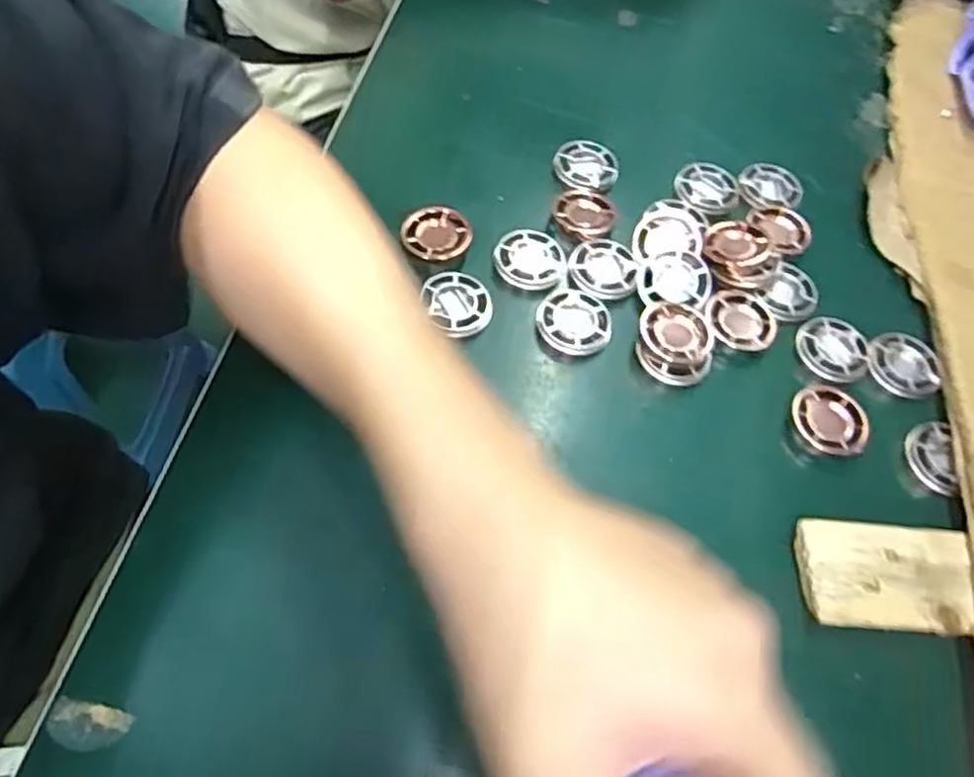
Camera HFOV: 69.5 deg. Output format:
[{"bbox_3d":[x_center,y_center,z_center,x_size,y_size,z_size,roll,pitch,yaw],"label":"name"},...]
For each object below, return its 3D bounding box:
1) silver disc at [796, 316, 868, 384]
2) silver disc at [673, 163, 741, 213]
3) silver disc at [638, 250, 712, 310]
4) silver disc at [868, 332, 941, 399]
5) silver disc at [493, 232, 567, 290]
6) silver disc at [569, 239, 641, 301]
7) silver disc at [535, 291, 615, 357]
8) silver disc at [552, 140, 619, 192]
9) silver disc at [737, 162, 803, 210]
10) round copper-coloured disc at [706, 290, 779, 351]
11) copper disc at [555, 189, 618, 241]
[{"bbox_3d":[0.193,-0.022,0.391,0.037,0.006,0.040,4,60,-7],"label":"silver disc"},{"bbox_3d":[0.139,-0.127,0.446,0.040,0.005,0.044,4,60,-7],"label":"silver disc"},{"bbox_3d":[0.106,-0.060,0.395,0.039,0.005,0.034,2,71,9],"label":"silver disc"},{"bbox_3d":[0.231,-0.013,0.390,0.039,0.006,0.035,43,63,15],"label":"silver disc"},{"bbox_3d":[0.025,-0.074,0.402,0.041,0.006,0.038,4,60,-7],"label":"silver disc"},{"bbox_3d":[0.066,-0.068,0.403,0.039,0.006,0.039,4,60,-7],"label":"silver disc"},{"bbox_3d":[0.048,-0.035,0.386,0.041,0.012,0.039,2,61,-3],"label":"silver disc"},{"bbox_3d":[0.063,-0.142,0.446,0.041,0.005,0.040,4,60,-7],"label":"silver disc"},{"bbox_3d":[0.183,-0.130,0.453,0.041,0.006,0.036,2,60,-8],"label":"silver disc"},{"bbox_3d":[0.142,-0.038,0.392,0.038,0.006,0.036,4,60,-7],"label":"round copper-coloured disc"},{"bbox_3d":[0.059,-0.105,0.421,0.035,0.004,0.039,-29,69,-23],"label":"copper disc"}]

